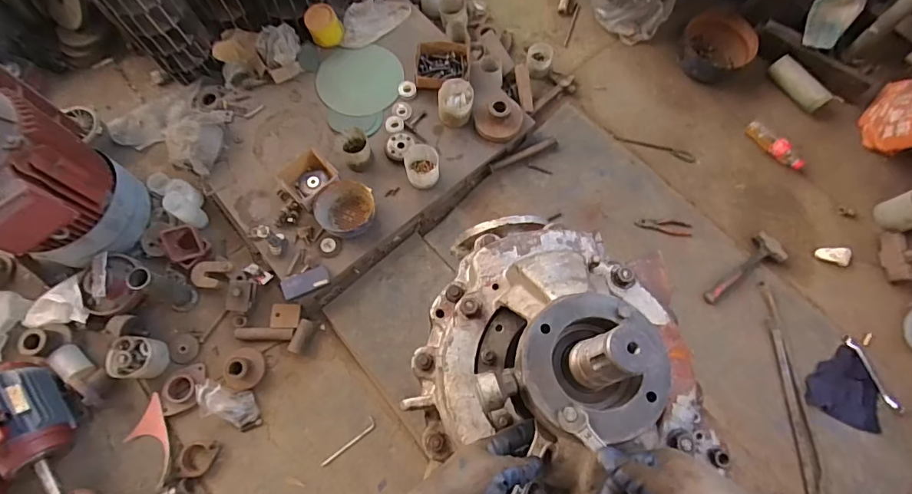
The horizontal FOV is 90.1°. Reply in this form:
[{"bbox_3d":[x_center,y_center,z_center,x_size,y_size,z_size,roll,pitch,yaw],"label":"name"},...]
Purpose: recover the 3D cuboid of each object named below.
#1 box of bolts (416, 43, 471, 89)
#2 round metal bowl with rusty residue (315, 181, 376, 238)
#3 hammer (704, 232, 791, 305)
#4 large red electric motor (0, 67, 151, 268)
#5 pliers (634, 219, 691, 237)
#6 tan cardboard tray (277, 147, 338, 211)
[{"bbox_3d":[-0.046,-0.624,1.574,0.188,0.050,0.162,2,73,0],"label":"box of bolts"},{"bbox_3d":[-0.336,-0.114,1.398,0.178,0.085,0.175,-20,74,-7],"label":"round metal bowl with rusty residue"},{"bbox_3d":[0.897,0.070,1.435,0.323,0.034,0.100,-32,76,-10],"label":"hammer"},{"bbox_3d":[-1.116,-0.196,1.129,0.410,0.608,0.315,42,77,11],"label":"large red electric motor"},{"bbox_3d":[0.679,-0.064,1.486,0.185,0.014,0.050,4,75,0],"label":"pliers"},{"bbox_3d":[-0.461,-0.209,1.449,0.154,0.077,0.157,44,77,12],"label":"tan cardboard tray"}]

